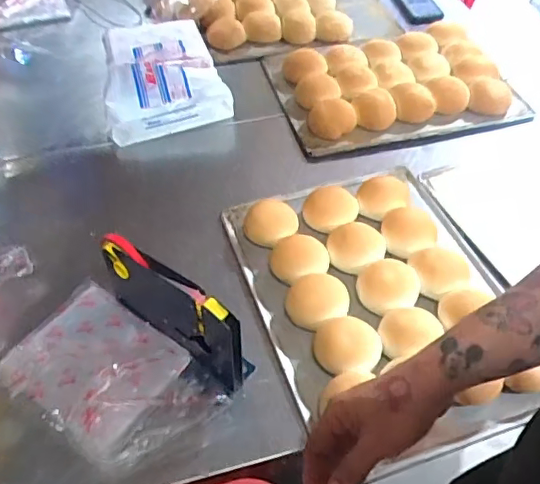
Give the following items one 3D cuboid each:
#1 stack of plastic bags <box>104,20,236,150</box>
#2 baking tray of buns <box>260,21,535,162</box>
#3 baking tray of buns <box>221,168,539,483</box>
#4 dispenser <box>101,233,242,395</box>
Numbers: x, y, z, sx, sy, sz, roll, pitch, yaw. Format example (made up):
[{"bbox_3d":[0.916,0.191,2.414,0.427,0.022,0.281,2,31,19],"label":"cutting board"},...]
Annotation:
[{"bbox_3d":[-0.211,-0.327,1.091,0.220,0.046,0.335,-12,50,-11],"label":"stack of plastic bags"},{"bbox_3d":[0.235,-0.323,1.119,0.438,0.051,0.355,-11,50,-10],"label":"baking tray of buns"},{"bbox_3d":[0.134,0.050,0.791,0.316,0.062,0.409,-12,50,-11],"label":"baking tray of buns"},{"bbox_3d":[-0.117,0.080,0.692,0.221,0.142,0.057,36,58,27],"label":"dispenser"}]

